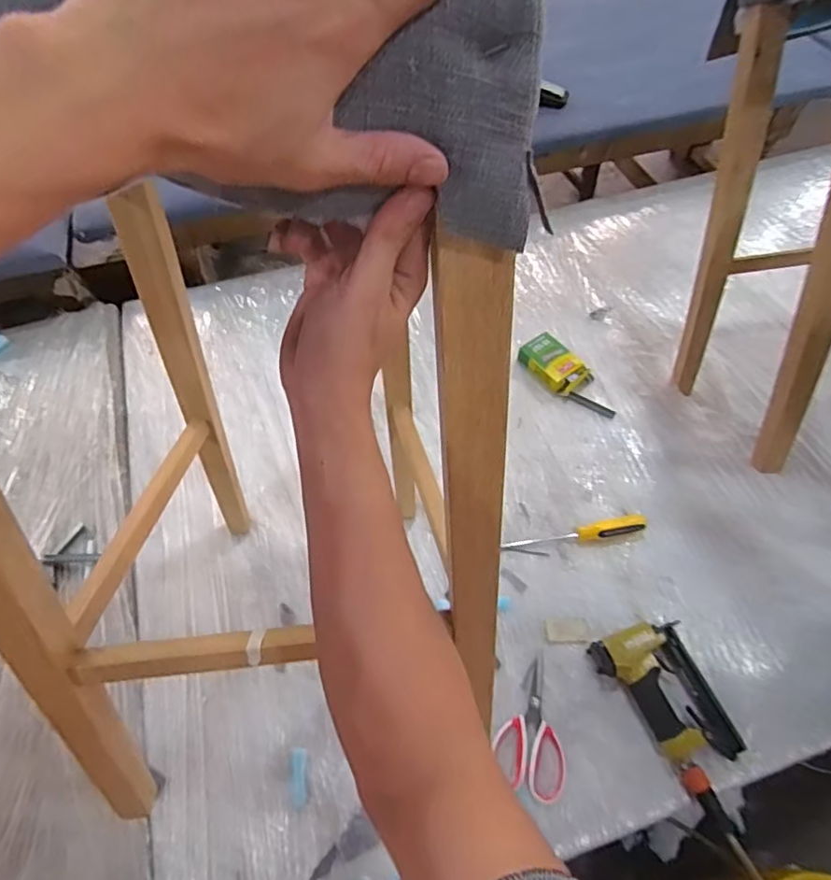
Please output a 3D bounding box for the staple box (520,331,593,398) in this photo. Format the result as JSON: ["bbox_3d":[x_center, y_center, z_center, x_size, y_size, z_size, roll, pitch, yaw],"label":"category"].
[{"bbox_3d":[0.275,-0.151,1.118,0.085,0.039,0.138,-36,63,-21],"label":"staple box"}]

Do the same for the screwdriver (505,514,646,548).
[{"bbox_3d":[0.263,0.155,0.931,0.235,0.028,0.023,-9,57,-5],"label":"screwdriver"}]

